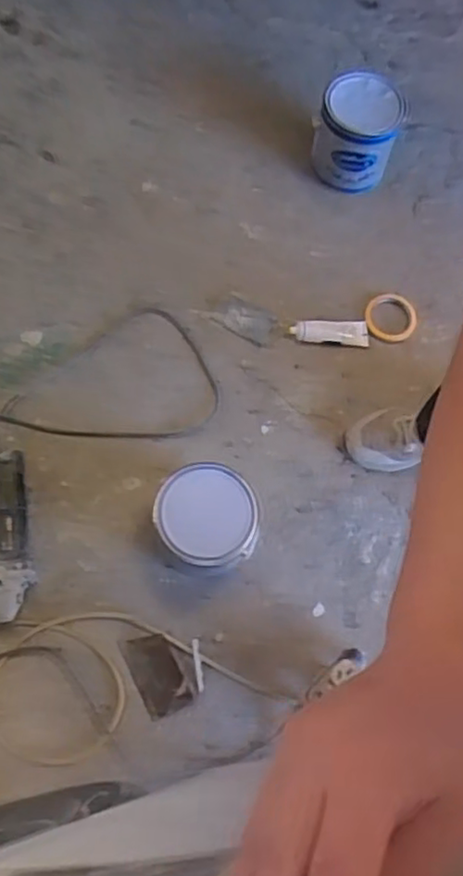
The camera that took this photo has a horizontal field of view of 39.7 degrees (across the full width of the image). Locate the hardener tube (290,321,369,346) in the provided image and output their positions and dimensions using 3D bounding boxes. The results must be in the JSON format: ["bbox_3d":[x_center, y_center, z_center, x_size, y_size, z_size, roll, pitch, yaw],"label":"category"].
[{"bbox_3d":[0.189,-0.201,1.222,0.148,0.019,0.048,-4,73,-3],"label":"hardener tube"}]

